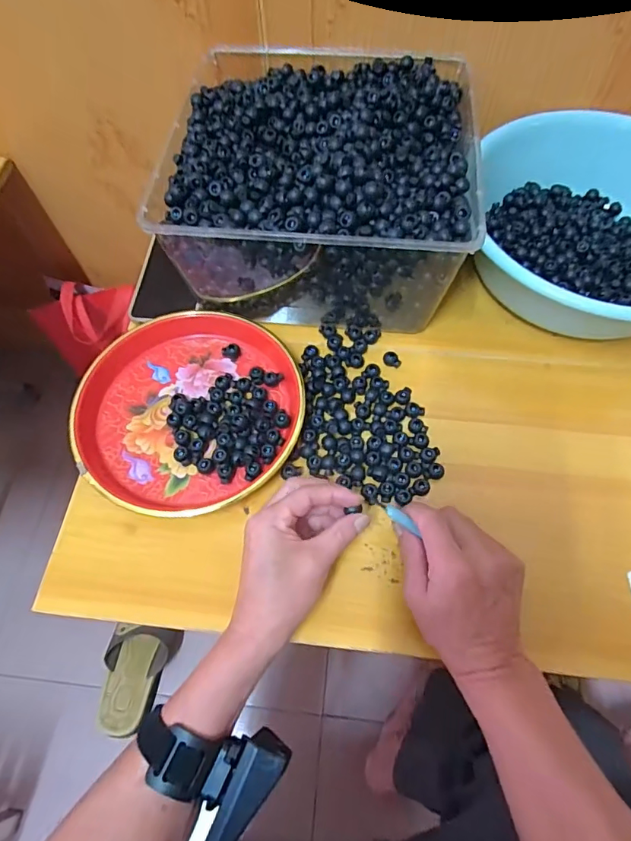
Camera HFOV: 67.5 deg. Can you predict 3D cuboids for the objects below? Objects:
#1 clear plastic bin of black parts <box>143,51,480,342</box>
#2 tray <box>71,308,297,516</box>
[{"bbox_3d":[0.005,-0.246,0.512,0.279,0.154,0.265,6,64,4],"label":"clear plastic bin of black parts"},{"bbox_3d":[-0.126,-0.017,0.475,0.215,0.032,0.213,-1,63,1],"label":"tray"}]

